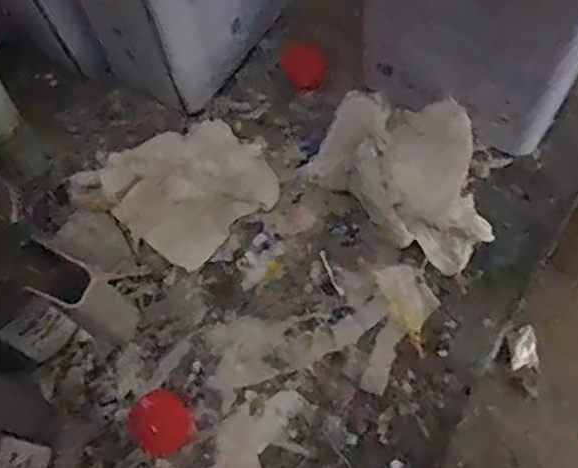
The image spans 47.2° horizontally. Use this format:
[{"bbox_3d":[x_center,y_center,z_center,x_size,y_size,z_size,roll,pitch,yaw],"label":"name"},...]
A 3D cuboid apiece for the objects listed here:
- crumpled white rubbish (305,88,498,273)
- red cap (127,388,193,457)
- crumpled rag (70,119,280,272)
[{"bbox_3d":[0.095,-0.054,0.522,0.157,0.049,0.106,34,74,16],"label":"crumpled white rubbish"},{"bbox_3d":[-0.092,0.134,0.471,0.040,0.008,0.044,-2,67,4],"label":"red cap"},{"bbox_3d":[-0.085,-0.037,0.533,0.132,0.030,0.106,-39,70,-11],"label":"crumpled rag"}]

